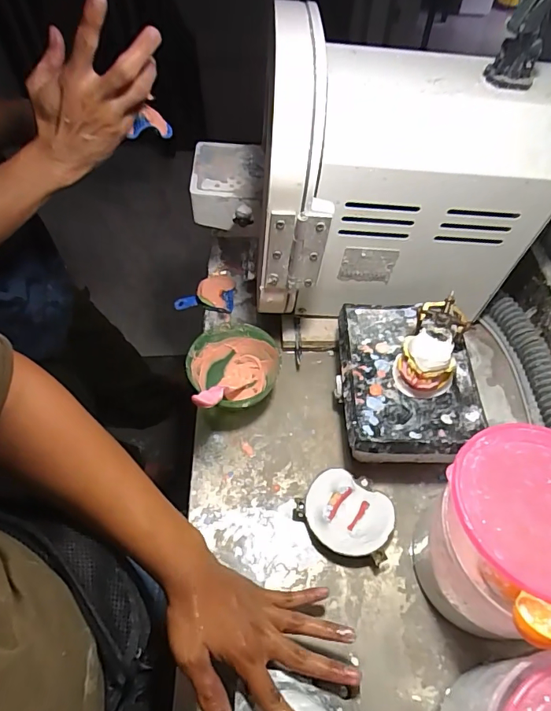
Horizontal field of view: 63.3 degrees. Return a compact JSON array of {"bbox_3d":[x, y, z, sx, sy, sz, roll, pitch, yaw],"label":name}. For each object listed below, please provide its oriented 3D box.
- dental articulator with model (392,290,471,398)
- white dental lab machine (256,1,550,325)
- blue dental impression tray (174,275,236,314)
[{"bbox_3d":[0.193,-0.008,0.547,0.072,0.059,0.113,26,59,17],"label":"dental articulator with model"},{"bbox_3d":[0.148,-0.242,0.598,0.349,0.286,0.288,-4,56,-3],"label":"white dental lab machine"},{"bbox_3d":[-0.117,-0.103,0.741,0.099,0.046,0.063,7,56,5],"label":"blue dental impression tray"}]

